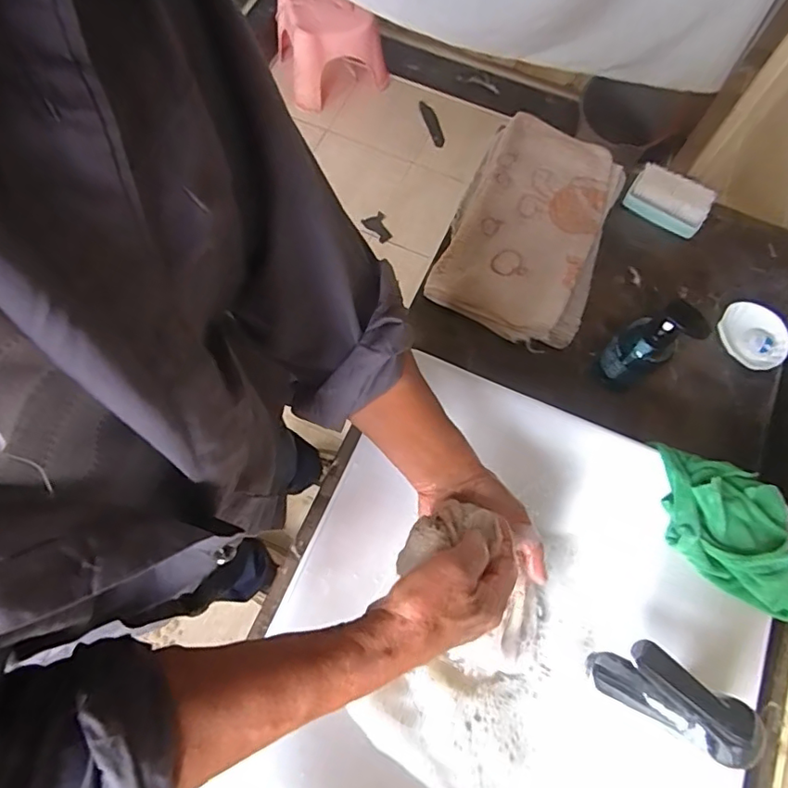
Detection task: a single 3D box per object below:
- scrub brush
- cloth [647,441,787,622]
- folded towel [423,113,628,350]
[{"bbox_3d":[0.459,-0.326,0.914,0.127,0.046,0.075,30,72,9],"label":"scrub brush"},{"bbox_3d":[0.344,0.134,0.559,0.127,0.045,0.158,10,70,2],"label":"cloth"},{"bbox_3d":[0.221,-0.276,0.866,0.232,0.043,0.419,21,71,6],"label":"folded towel"}]

